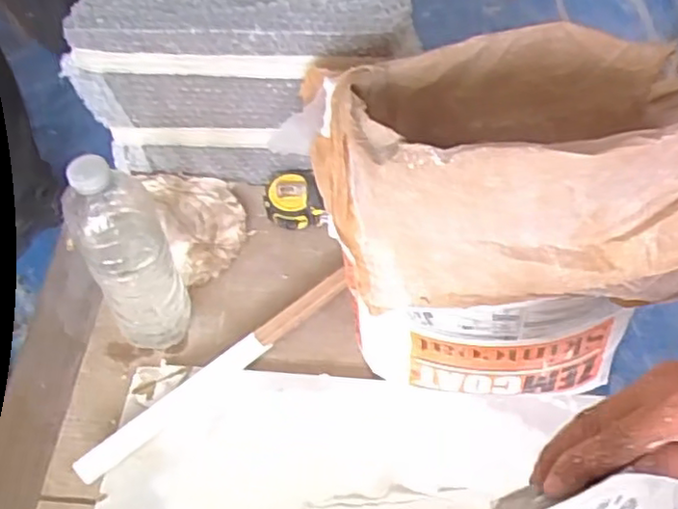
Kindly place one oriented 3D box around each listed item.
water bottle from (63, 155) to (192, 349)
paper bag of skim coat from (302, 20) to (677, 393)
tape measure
[{"bbox_3d":[-0.189,0.010,0.623,0.072,0.243,0.058,-27,59,-17],"label":"water bottle"},{"bbox_3d":[0.138,-0.032,0.571,0.285,0.323,0.227,-3,55,-2],"label":"paper bag of skim coat"},{"bbox_3d":[-0.054,-0.068,0.804,0.068,0.029,0.073,-7,56,-5],"label":"tape measure"}]

